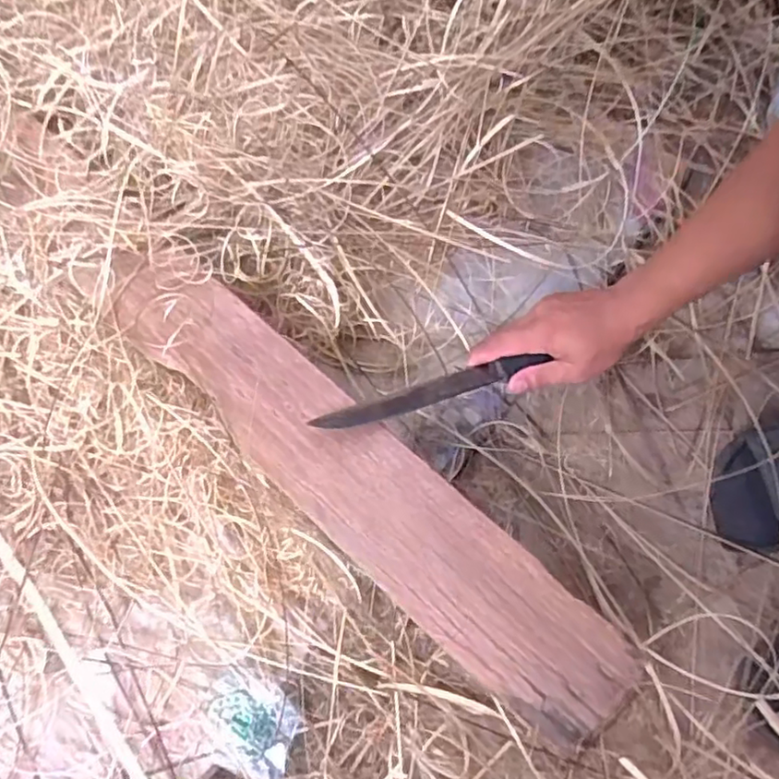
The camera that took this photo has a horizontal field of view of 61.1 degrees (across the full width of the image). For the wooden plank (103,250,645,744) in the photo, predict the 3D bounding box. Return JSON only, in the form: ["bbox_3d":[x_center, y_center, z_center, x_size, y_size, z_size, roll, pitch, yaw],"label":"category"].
[{"bbox_3d":[-0.049,0.065,0.593,0.588,0.023,0.108,40,84,18],"label":"wooden plank"}]

